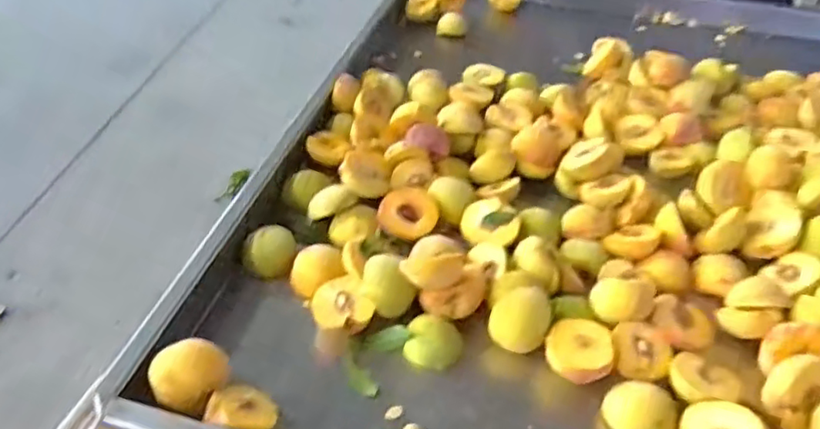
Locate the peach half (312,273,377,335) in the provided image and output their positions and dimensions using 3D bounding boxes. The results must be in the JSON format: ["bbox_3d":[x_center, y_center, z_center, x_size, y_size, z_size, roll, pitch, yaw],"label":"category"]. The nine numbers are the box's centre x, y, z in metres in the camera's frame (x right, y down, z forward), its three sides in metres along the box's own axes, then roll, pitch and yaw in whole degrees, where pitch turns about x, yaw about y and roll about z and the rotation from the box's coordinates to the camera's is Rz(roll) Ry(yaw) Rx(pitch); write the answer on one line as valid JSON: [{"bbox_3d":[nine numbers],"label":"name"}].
[{"bbox_3d":[-0.073,0.100,0.640,0.055,0.037,0.062,-21,48,-23],"label":"peach half"}]

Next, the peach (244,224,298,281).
[{"bbox_3d":[-0.161,0.044,0.699,0.058,0.048,0.046,-9,44,-12],"label":"peach"}]

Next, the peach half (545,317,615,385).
[{"bbox_3d":[0.166,0.132,0.595,0.060,0.026,0.058,-1,43,-4],"label":"peach half"}]

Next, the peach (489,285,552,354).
[{"bbox_3d":[0.112,0.104,0.613,0.057,0.044,0.055,1,43,-1],"label":"peach"}]

